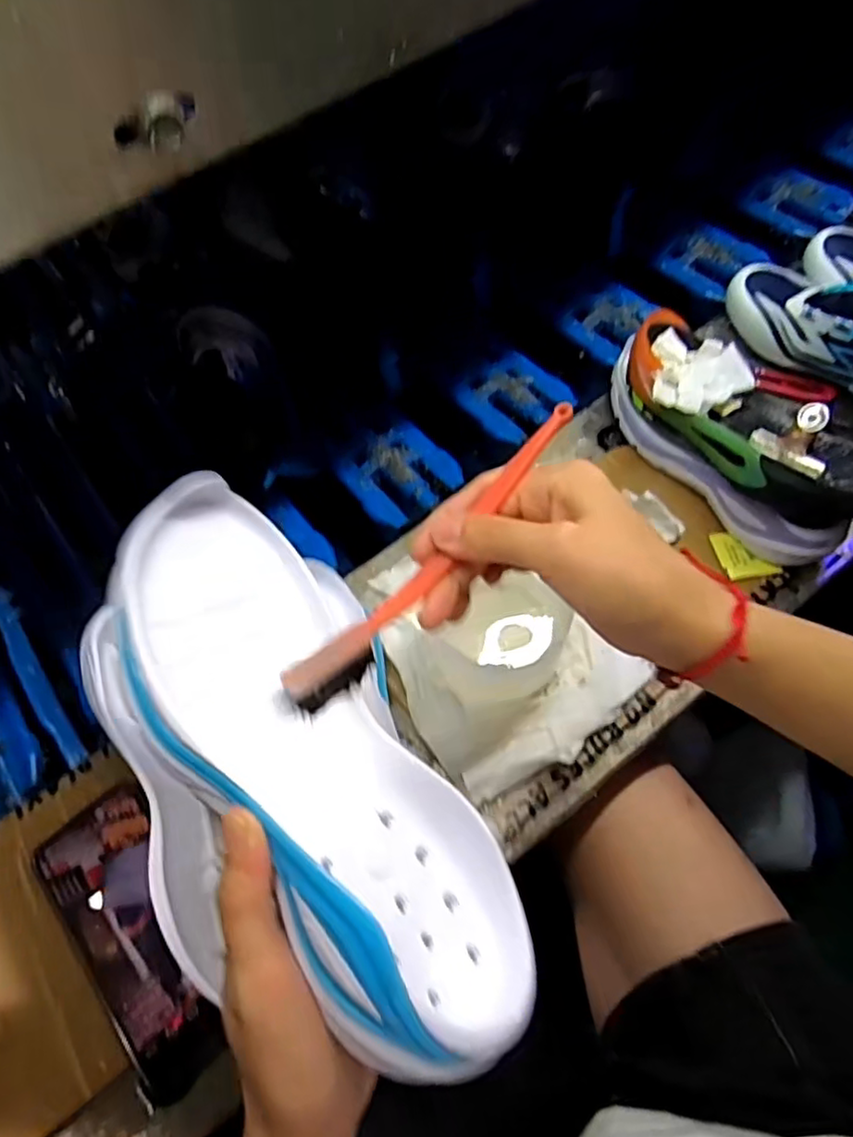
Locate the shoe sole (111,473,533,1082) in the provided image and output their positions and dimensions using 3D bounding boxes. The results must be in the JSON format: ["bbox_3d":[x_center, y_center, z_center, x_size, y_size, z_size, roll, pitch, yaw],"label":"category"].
[{"bbox_3d":[-0.048,0.073,0.255,0.088,0.055,0.225,-19,67,-46],"label":"shoe sole"}]

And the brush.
[{"bbox_3d":[0.005,-0.006,0.281,0.016,0.022,0.170,41,84,19],"label":"brush"}]

